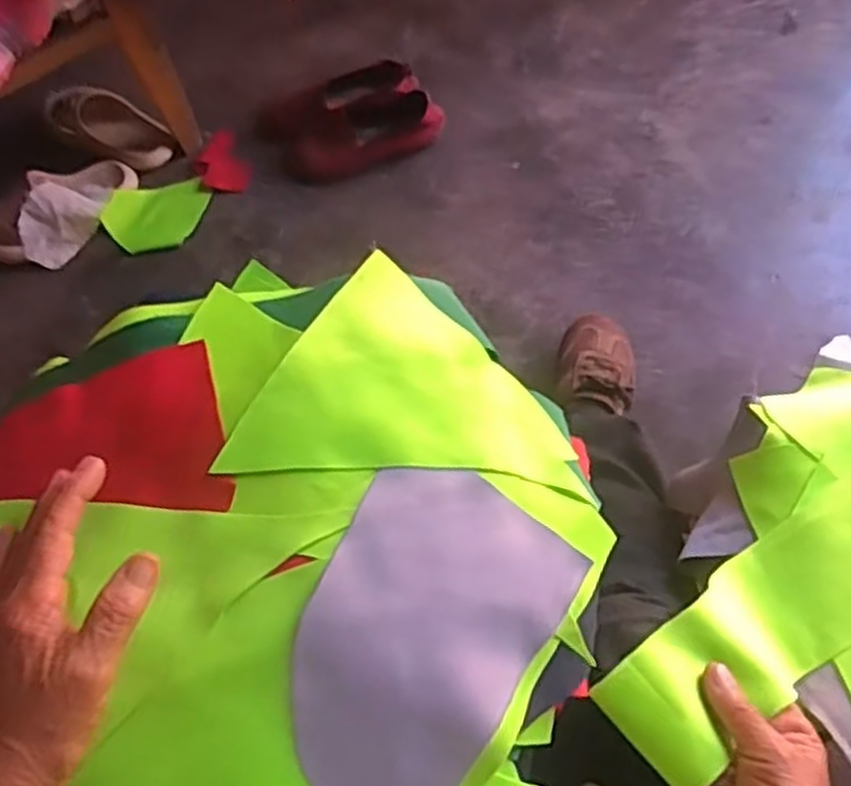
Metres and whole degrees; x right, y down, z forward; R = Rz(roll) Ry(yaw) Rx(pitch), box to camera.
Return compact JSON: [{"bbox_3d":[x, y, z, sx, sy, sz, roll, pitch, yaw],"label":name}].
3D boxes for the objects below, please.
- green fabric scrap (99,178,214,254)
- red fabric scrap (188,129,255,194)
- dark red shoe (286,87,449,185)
[{"bbox_3d":[-0.388,-0.264,1.157,0.154,0.021,0.116,-31,67,-11],"label":"green fabric scrap"},{"bbox_3d":[-0.299,-0.333,1.162,0.072,0.015,0.105,-31,67,-11],"label":"red fabric scrap"},{"bbox_3d":[-0.090,-0.375,1.150,0.234,0.060,0.089,-19,66,-6],"label":"dark red shoe"}]

